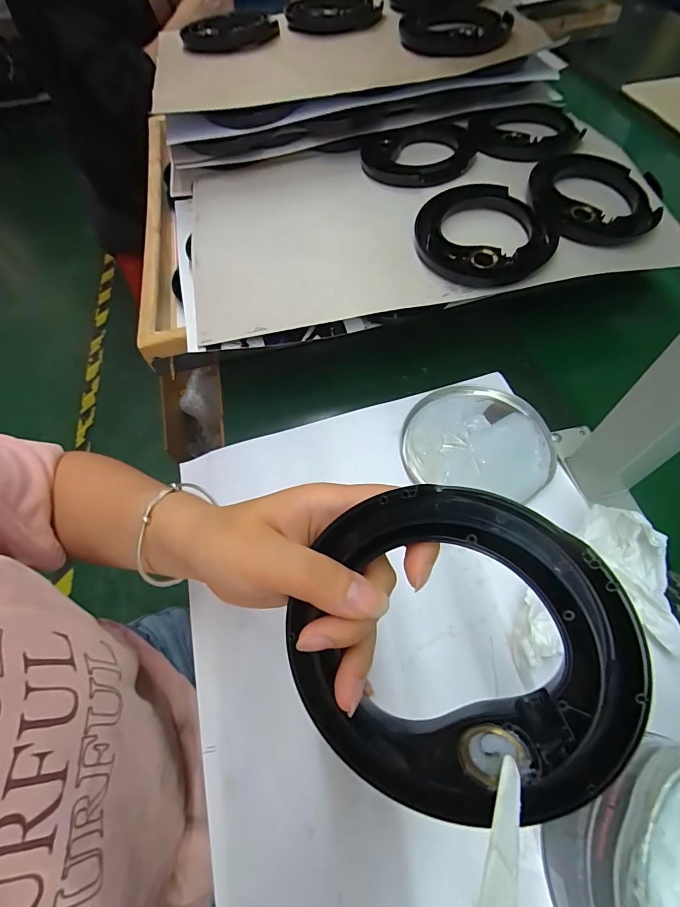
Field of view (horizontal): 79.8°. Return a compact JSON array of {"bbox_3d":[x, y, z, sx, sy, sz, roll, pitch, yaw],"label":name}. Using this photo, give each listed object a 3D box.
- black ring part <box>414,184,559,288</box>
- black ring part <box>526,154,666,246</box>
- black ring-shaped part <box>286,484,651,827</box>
[{"bbox_3d":[0.142,-0.216,0.402,0.124,0.015,0.129,-1,59,2],"label":"black ring part"},{"bbox_3d":[0.264,-0.266,0.417,0.120,0.010,0.129,0,67,3],"label":"black ring part"},{"bbox_3d":[0.044,0.081,0.162,0.126,0.016,0.132,0,91,19],"label":"black ring-shaped part"}]

